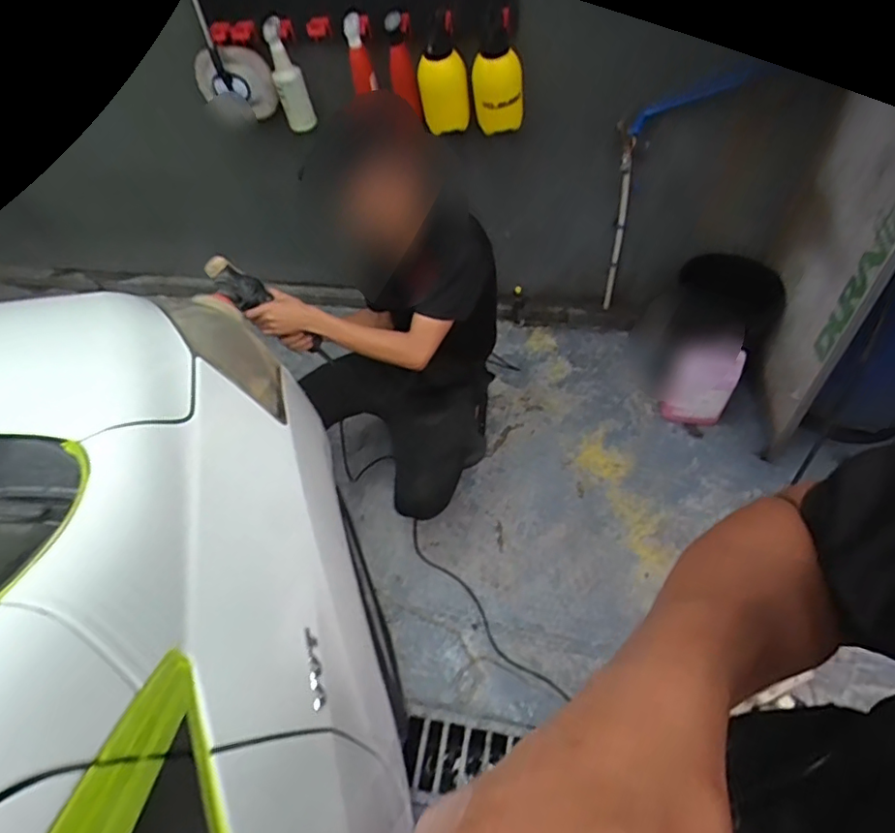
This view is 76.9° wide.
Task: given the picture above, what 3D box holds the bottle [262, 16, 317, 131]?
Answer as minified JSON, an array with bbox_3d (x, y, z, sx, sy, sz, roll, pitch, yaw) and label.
[{"bbox_3d":[-0.443,-0.947,1.592,0.084,0.270,0.097,-17,54,-7],"label":"bottle"}]

